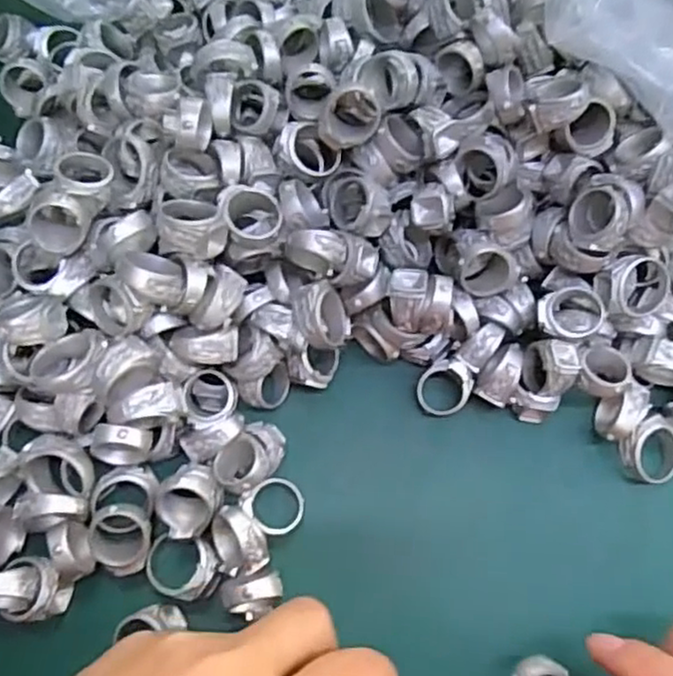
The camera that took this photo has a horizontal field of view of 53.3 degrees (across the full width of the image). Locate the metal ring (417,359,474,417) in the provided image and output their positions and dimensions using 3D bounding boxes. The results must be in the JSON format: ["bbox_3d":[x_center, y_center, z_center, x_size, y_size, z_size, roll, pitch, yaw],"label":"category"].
[{"bbox_3d":[0.047,0.022,0.293,0.024,0.006,0.024,1,95,14],"label":"metal ring"}]

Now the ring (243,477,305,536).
[{"bbox_3d":[-0.025,0.069,0.275,0.027,0.005,0.023,6,64,-30],"label":"ring"}]

